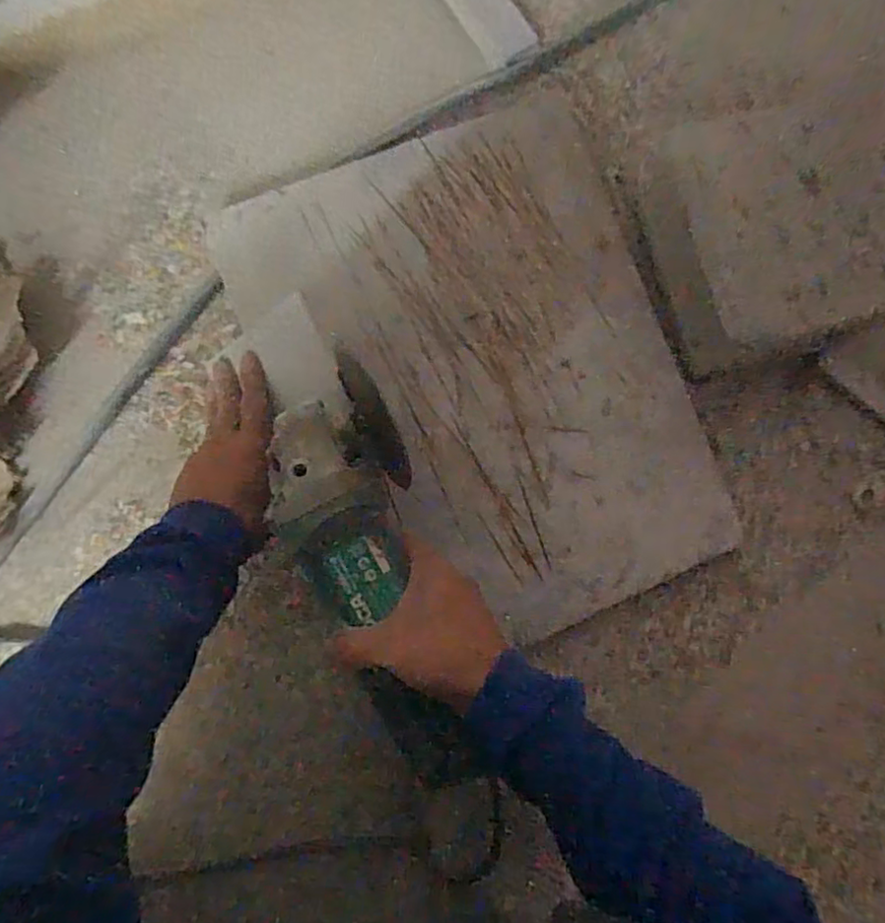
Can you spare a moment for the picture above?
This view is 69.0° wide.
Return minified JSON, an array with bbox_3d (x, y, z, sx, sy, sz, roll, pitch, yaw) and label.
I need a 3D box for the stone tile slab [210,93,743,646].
[{"bbox_3d":[0.045,-0.071,0.537,0.325,0.035,0.416,-22,90,-10],"label":"stone tile slab"}]

